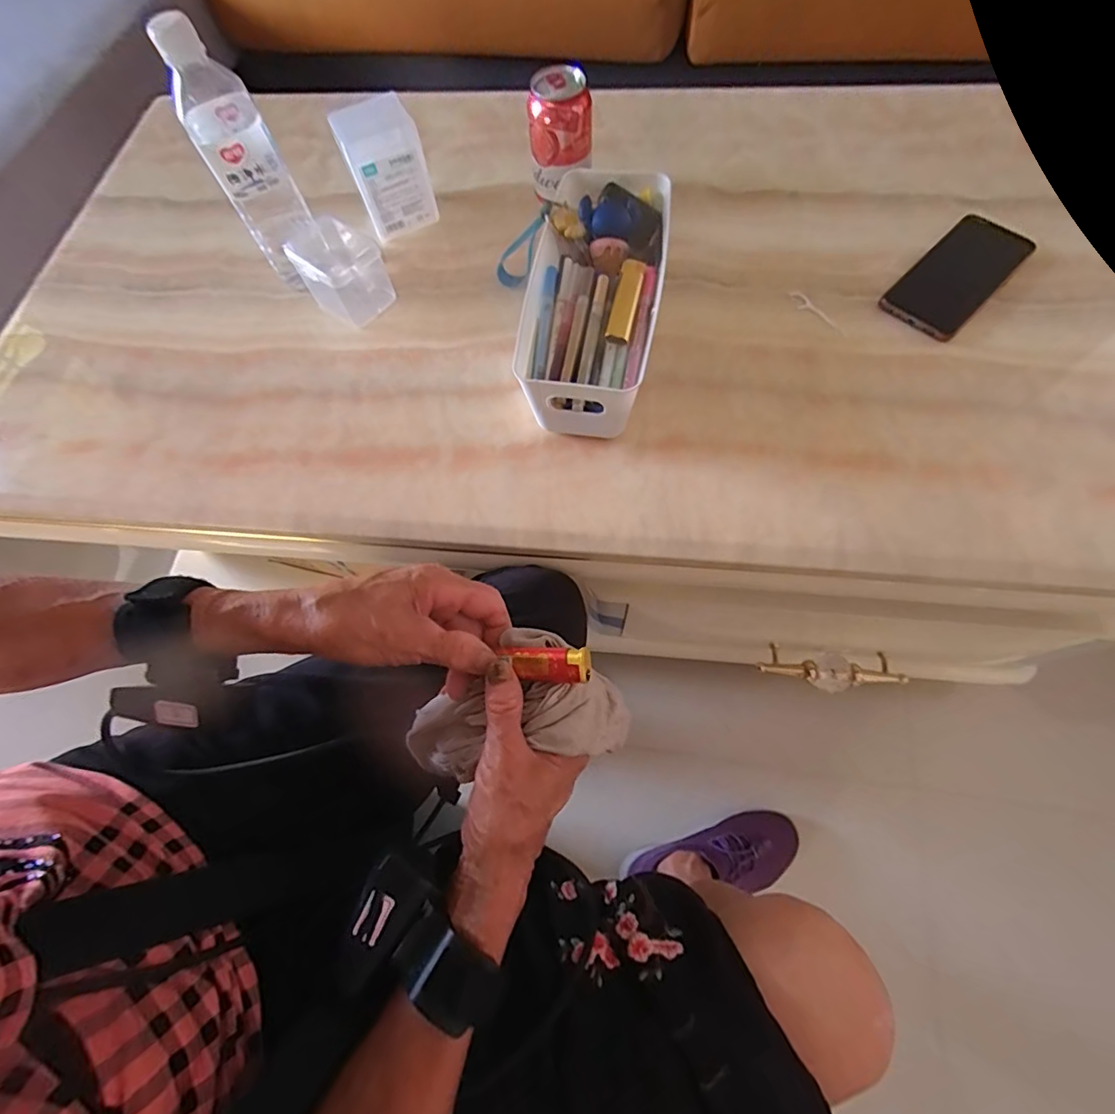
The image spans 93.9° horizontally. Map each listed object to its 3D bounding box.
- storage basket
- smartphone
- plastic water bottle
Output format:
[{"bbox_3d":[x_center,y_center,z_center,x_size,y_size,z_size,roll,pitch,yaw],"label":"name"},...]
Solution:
[{"bbox_3d":[0.036,-0.234,0.482,0.106,0.082,0.257,7,68,7],"label":"storage basket"},{"bbox_3d":[0.401,-0.283,0.521,0.173,0.007,0.074,-43,74,-13],"label":"smartphone"},{"bbox_3d":[-0.283,-0.356,0.483,0.060,0.214,0.058,-27,68,-8],"label":"plastic water bottle"}]

